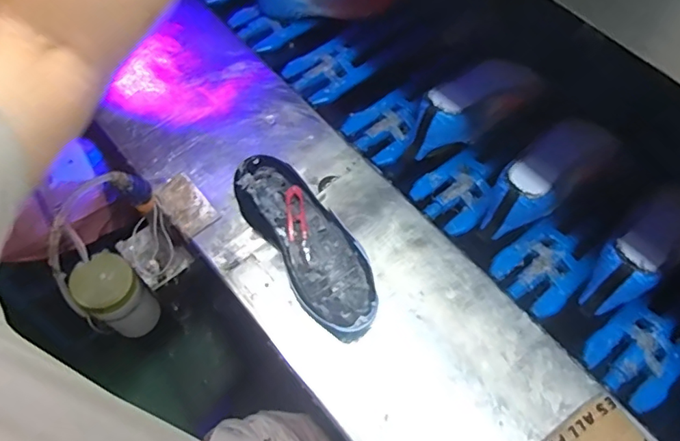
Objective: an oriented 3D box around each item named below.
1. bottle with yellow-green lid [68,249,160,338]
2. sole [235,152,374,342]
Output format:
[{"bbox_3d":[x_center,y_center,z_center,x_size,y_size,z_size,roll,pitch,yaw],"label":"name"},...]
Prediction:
[{"bbox_3d":[-0.298,0.103,0.687,0.071,0.134,0.066,0,63,0],"label":"bottle with yellow-green lid"},{"bbox_3d":[-0.036,0.023,0.591,0.094,0.047,0.237,-31,67,-15],"label":"sole"}]

